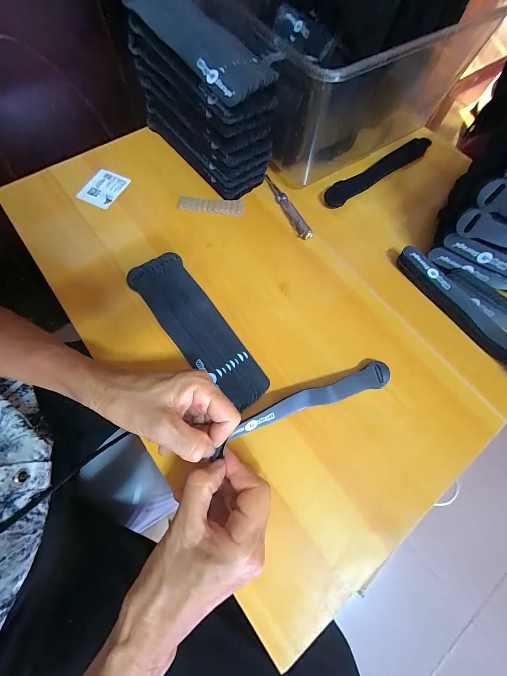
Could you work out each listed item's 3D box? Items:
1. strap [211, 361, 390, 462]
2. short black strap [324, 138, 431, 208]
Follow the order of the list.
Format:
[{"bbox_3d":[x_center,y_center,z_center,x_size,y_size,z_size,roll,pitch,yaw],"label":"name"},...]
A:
[{"bbox_3d":[0.055,0.063,0.268,0.197,0.015,0.025,-16,71,-18],"label":"strap"},{"bbox_3d":[0.184,-0.245,0.395,0.212,0.013,0.028,-36,75,-14],"label":"short black strap"}]

